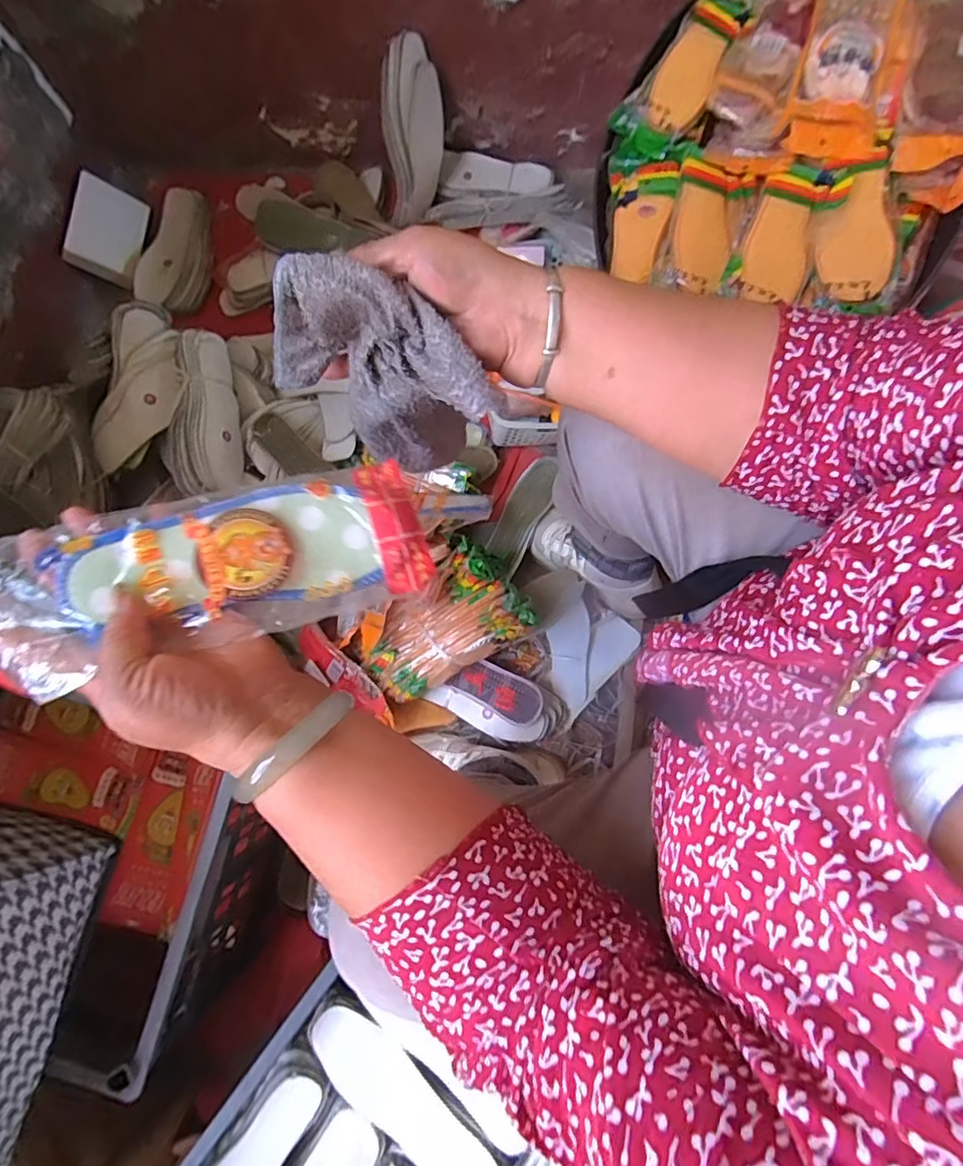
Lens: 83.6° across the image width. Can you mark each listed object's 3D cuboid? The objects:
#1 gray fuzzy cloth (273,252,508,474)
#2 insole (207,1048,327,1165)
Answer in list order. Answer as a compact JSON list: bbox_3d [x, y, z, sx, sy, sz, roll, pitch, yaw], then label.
[{"bbox_3d":[-0.057,-0.127,0.357,0.141,0.138,0.059,31,81,6],"label":"gray fuzzy cloth"},{"bbox_3d":[-0.234,0.569,0.517,0.061,0.019,0.215,35,81,7],"label":"insole"}]

